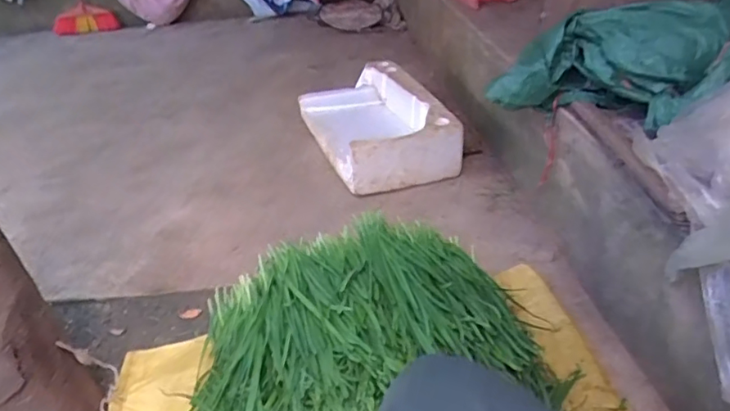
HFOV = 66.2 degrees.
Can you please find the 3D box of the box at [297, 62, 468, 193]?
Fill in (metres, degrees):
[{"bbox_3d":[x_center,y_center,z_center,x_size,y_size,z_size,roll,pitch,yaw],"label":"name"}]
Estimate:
[{"bbox_3d":[0.025,-0.289,1.886,0.356,0.179,0.631,-14,33,-17],"label":"box"}]

